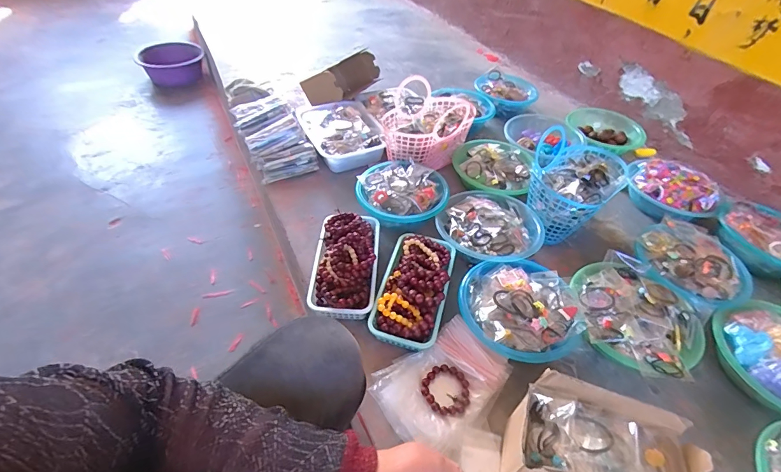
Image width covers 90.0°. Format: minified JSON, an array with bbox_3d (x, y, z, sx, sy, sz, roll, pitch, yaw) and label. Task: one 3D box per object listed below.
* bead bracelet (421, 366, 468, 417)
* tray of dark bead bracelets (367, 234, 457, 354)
[{"bbox_3d":[0.097,0.265,0.674,0.083,0.012,0.078,3,46,-3],"label":"bead bracelet"},{"bbox_3d":[0.050,0.091,0.775,0.125,0.074,0.246,16,47,9],"label":"tray of dark bead bracelets"}]

